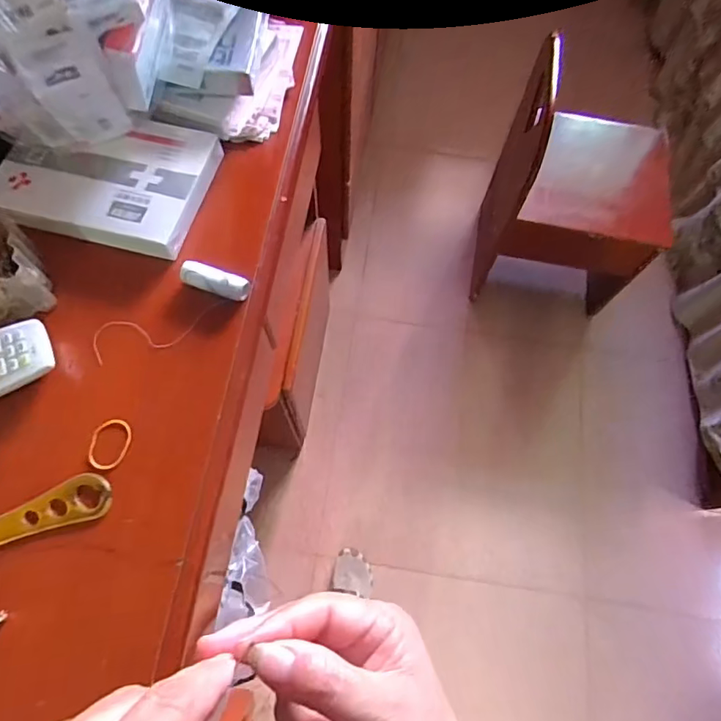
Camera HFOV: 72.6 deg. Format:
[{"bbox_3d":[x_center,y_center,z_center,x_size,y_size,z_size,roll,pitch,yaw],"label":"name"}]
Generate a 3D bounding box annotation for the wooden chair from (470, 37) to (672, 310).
[{"bbox_3d":[0.494,-0.412,1.128,0.352,0.490,0.381,8,69,1],"label":"wooden chair"}]

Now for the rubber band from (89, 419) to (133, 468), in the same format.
[{"bbox_3d":[-0.192,0.064,0.376,0.030,0.004,0.039,0,69,-2],"label":"rubber band"}]

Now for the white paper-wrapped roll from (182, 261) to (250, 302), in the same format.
[{"bbox_3d":[-0.125,-0.067,0.419,0.058,0.019,0.022,17,69,5],"label":"white paper-wrapped roll"}]

